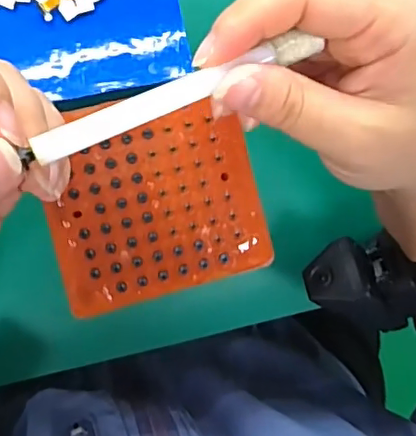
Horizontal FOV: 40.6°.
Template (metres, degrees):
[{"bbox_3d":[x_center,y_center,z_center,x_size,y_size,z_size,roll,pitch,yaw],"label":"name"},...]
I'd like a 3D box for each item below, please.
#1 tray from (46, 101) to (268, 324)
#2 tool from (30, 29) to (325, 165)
[{"bbox_3d":[-0.021,-0.009,0.239,0.089,0.004,0.082,-14,94,-8],"label":"tray"},{"bbox_3d":[-0.006,-0.039,0.175,0.094,0.004,0.009,-26,96,-16],"label":"tool"}]

